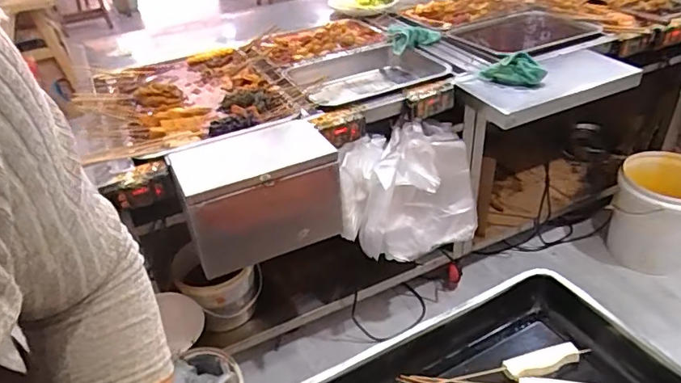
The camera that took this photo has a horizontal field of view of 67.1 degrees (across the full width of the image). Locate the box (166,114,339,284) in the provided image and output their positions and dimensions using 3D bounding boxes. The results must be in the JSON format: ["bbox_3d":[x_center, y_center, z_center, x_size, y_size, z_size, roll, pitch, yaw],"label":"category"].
[{"bbox_3d":[-0.169,0.003,1.093,0.302,0.195,0.216,-13,36,-12],"label":"box"}]

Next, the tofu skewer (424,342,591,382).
[{"bbox_3d":[0.254,0.277,0.790,0.284,0.020,0.034,-10,36,-9],"label":"tofu skewer"}]

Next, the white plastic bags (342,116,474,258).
[{"bbox_3d":[0.165,0.014,1.334,0.376,0.342,0.163,-19,38,-20],"label":"white plastic bags"}]

